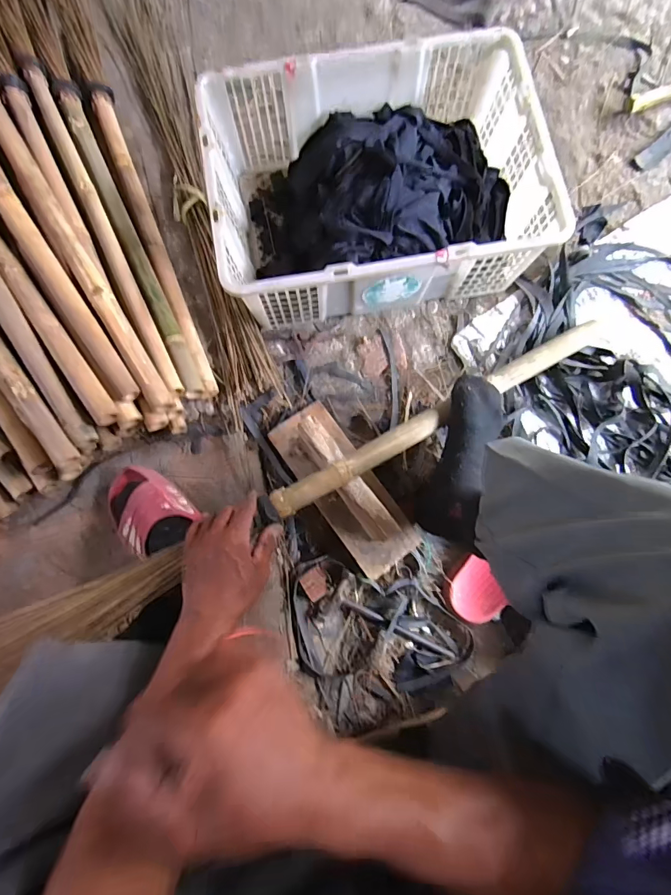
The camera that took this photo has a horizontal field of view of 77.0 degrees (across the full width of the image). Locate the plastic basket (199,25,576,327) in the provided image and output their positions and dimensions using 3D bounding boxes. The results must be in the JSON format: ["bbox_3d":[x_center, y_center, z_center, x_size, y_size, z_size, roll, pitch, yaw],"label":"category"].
[{"bbox_3d":[0.056,-0.394,0.655,0.462,0.160,0.340,-10,81,0],"label":"plastic basket"}]

